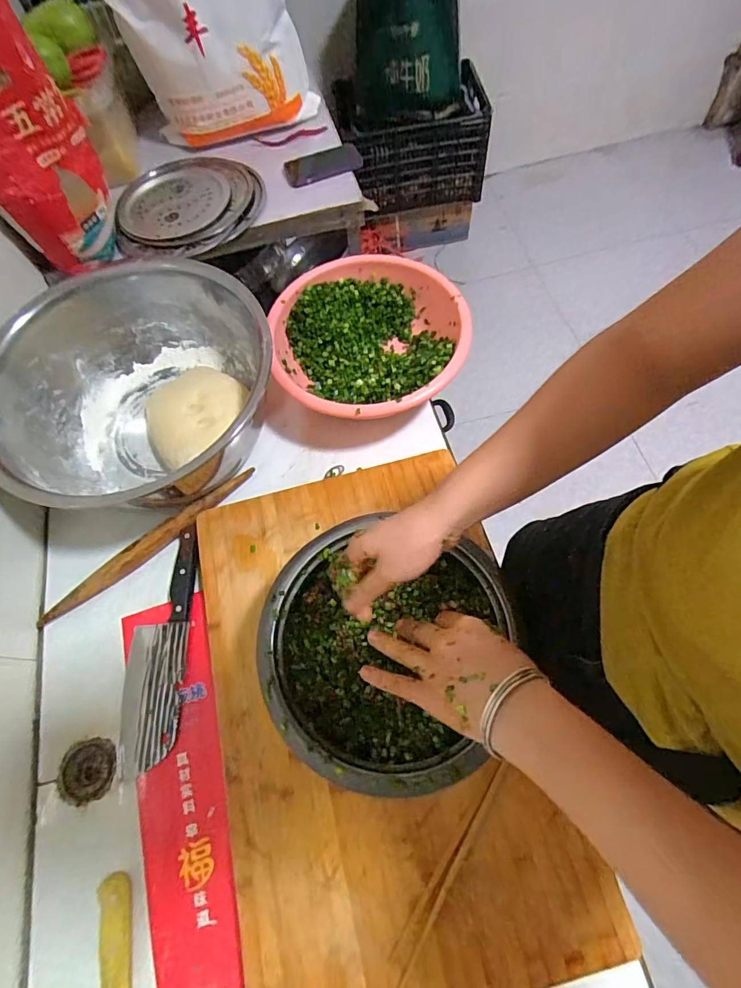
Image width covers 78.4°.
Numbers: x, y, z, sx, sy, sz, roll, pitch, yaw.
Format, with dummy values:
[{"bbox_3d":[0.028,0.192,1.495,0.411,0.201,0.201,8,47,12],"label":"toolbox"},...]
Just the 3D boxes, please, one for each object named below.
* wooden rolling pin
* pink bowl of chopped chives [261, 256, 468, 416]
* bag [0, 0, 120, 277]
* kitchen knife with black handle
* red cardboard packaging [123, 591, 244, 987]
[{"bbox_3d":[-0.303,0.069,0.629,0.332,0.024,0.025,-37,71,-12],"label":"wooden rolling pin"},{"bbox_3d":[-0.003,-0.225,0.692,0.273,0.105,0.280,-1,68,2],"label":"pink bowl of chopped chives"},{"bbox_3d":[-0.539,-0.549,0.680,0.191,0.375,0.119,-32,65,-10],"label":"bag"},{"bbox_3d":[-0.272,0.190,0.583,0.078,0.019,0.289,-3,68,1],"label":"kitchen knife with black handle"},{"bbox_3d":[-0.220,0.324,0.524,0.103,0.013,0.396,-16,68,-4],"label":"red cardboard packaging"}]

